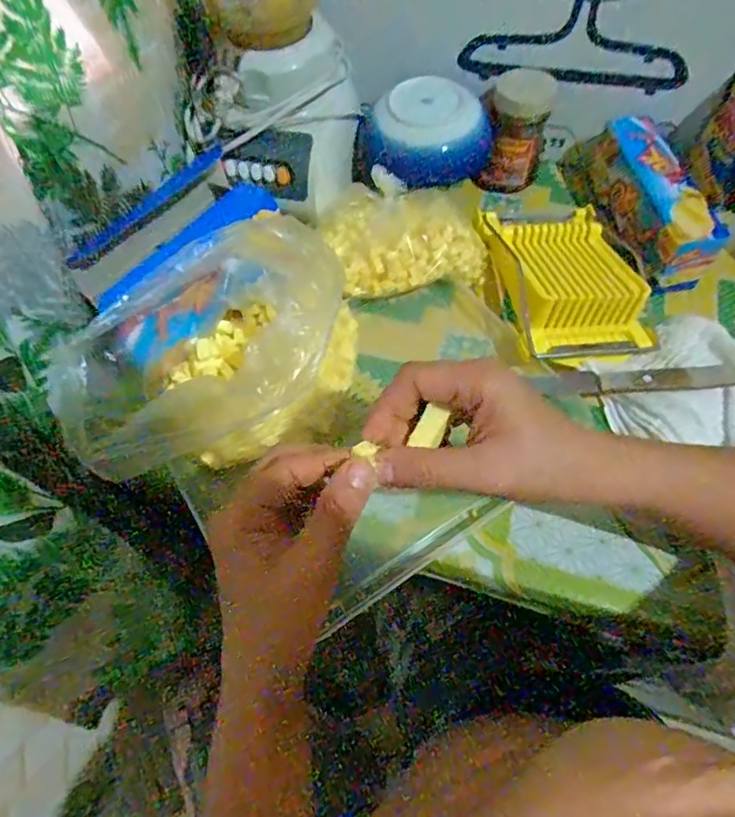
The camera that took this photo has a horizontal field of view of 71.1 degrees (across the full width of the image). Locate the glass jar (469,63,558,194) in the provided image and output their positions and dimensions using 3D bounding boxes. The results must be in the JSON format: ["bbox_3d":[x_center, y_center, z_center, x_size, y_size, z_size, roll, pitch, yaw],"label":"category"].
[{"bbox_3d":[0.149,-0.281,0.529,0.066,0.089,0.070,-1,60,2],"label":"glass jar"}]

